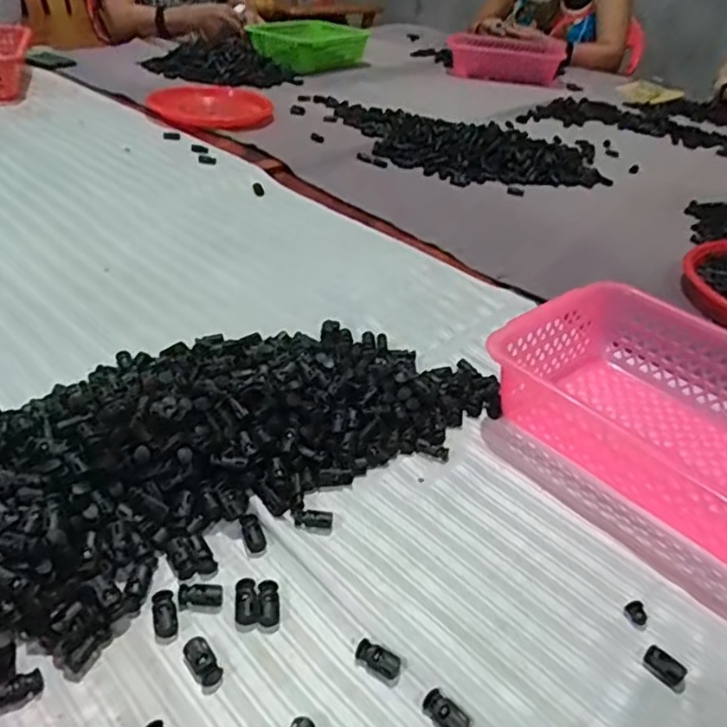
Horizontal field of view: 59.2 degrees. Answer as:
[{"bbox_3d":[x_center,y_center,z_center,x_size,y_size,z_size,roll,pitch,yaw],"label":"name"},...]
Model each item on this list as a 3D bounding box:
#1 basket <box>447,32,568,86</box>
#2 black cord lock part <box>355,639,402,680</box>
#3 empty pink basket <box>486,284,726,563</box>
[{"bbox_3d":[0.295,-0.644,1.350,0.258,0.076,0.081,22,39,21],"label":"basket"},{"bbox_3d":[0.008,0.173,0.378,0.028,0.008,0.014,23,41,22],"label":"black cord lock part"},{"bbox_3d":[0.249,0.046,0.496,0.176,0.076,0.291,-24,46,-32],"label":"empty pink basket"}]

